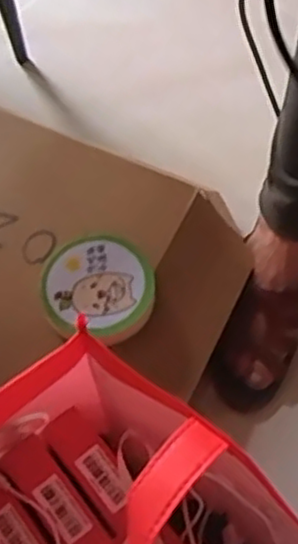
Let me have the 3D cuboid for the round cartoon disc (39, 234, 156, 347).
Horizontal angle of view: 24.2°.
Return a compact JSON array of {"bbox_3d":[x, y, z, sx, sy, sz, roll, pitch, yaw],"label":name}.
[{"bbox_3d":[-0.045,0.016,0.602,0.093,0.026,0.095,0,63,0],"label":"round cartoon disc"}]

